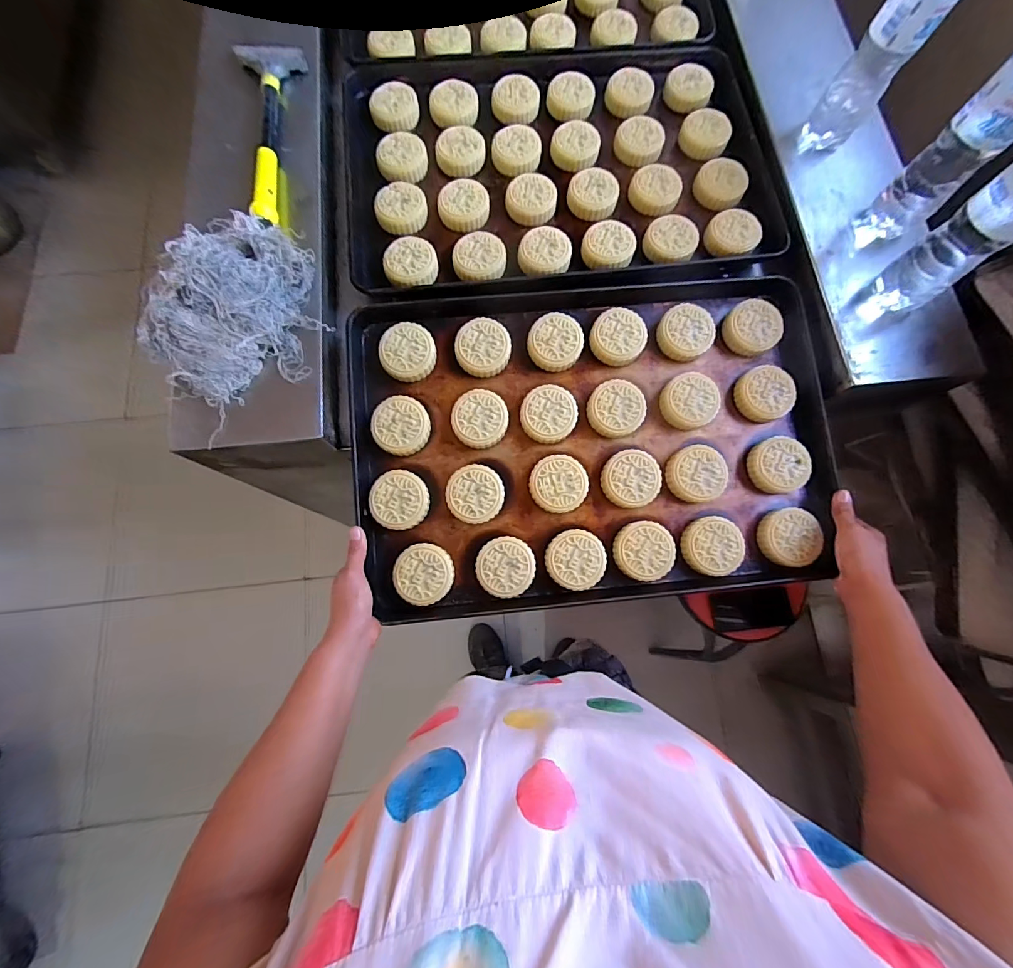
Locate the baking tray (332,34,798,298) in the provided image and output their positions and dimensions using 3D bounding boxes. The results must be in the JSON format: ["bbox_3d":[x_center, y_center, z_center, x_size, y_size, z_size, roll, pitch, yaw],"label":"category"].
[{"bbox_3d":[0.067,-0.484,0.629,0.586,0.047,0.416,-8,75,-1],"label":"baking tray"}]

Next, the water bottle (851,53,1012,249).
[{"bbox_3d":[0.508,-0.375,0.471,0.065,0.235,0.061,40,80,11],"label":"water bottle"}]

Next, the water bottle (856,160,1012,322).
[{"bbox_3d":[0.493,-0.263,0.447,0.061,0.238,0.068,-38,78,-8],"label":"water bottle"}]

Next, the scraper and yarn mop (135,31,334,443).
[{"bbox_3d":[-0.333,-0.363,0.551,0.167,0.084,0.565,-4,75,0],"label":"scraper and yarn mop"}]

